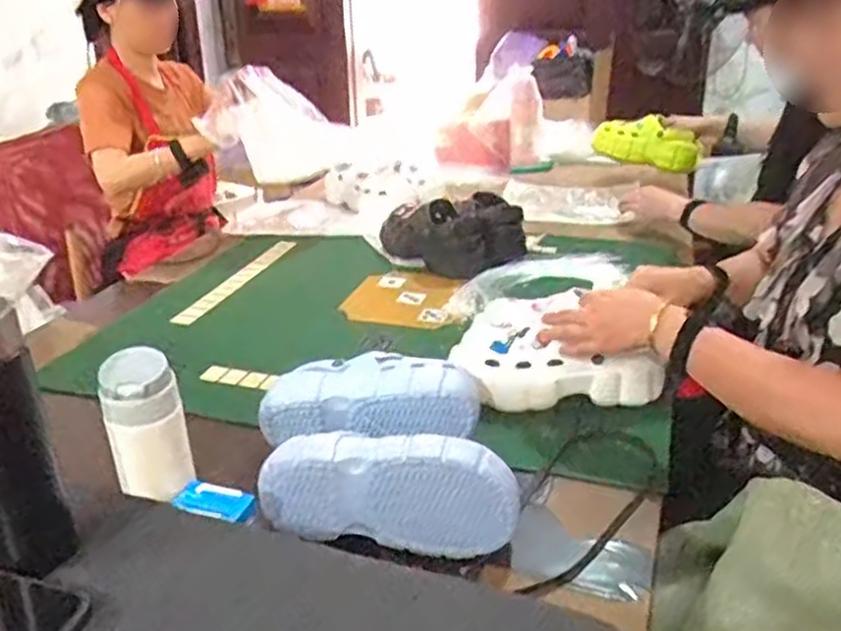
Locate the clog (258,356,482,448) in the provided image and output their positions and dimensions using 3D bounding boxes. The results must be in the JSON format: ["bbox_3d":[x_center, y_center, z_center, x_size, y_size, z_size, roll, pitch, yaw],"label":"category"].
[{"bbox_3d":[-0.058,0.108,0.891,0.251,0.107,0.089,5,24,12],"label":"clog"}]

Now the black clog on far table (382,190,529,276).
[{"bbox_3d":[0.065,-0.164,1.523,0.282,0.120,0.153,-2,24,-4],"label":"black clog on far table"}]

